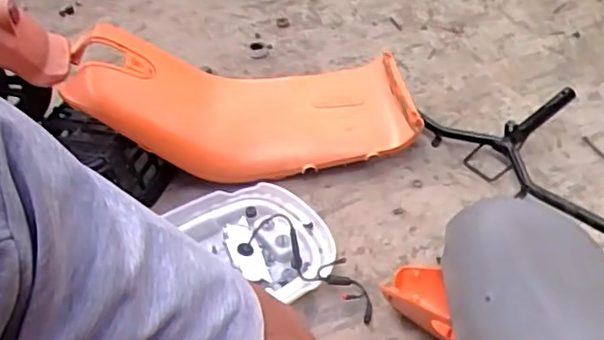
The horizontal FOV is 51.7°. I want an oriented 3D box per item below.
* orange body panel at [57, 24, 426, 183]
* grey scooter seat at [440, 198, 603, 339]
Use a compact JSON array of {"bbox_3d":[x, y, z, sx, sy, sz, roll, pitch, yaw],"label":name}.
[{"bbox_3d":[-0.104,-0.127,1.210,0.635,0.156,0.271,4,44,-11],"label":"orange body panel"},{"bbox_3d":[0.312,0.200,0.853,0.224,0.142,0.341,-1,45,2],"label":"grey scooter seat"}]

